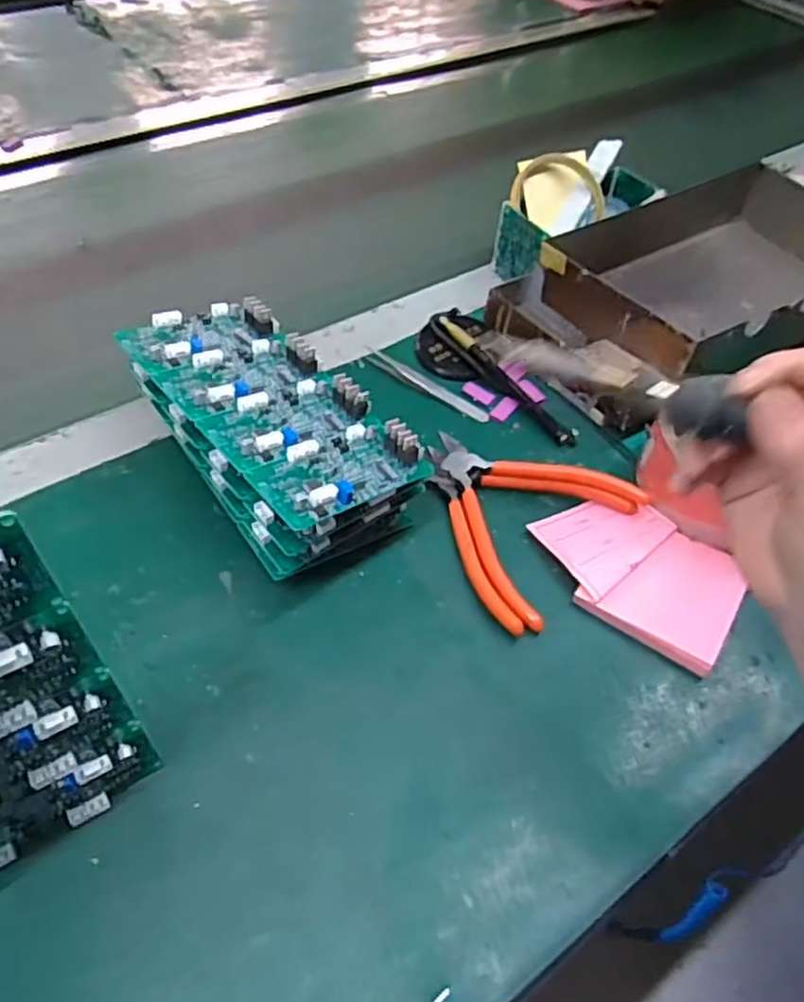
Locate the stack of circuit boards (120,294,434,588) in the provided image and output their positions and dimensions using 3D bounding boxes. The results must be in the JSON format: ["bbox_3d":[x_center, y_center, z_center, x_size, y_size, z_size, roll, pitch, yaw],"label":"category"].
[{"bbox_3d":[-0.085,-0.045,0.474,0.101,0.079,0.193,-32,58,-26],"label":"stack of circuit boards"}]

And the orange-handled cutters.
[{"bbox_3d":[0.069,0.003,0.482,0.130,0.013,0.140,33,56,22],"label":"orange-handled cutters"}]

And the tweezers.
[{"bbox_3d":[0.019,-0.090,0.567,0.110,0.010,0.013,30,55,21],"label":"tweezers"}]

